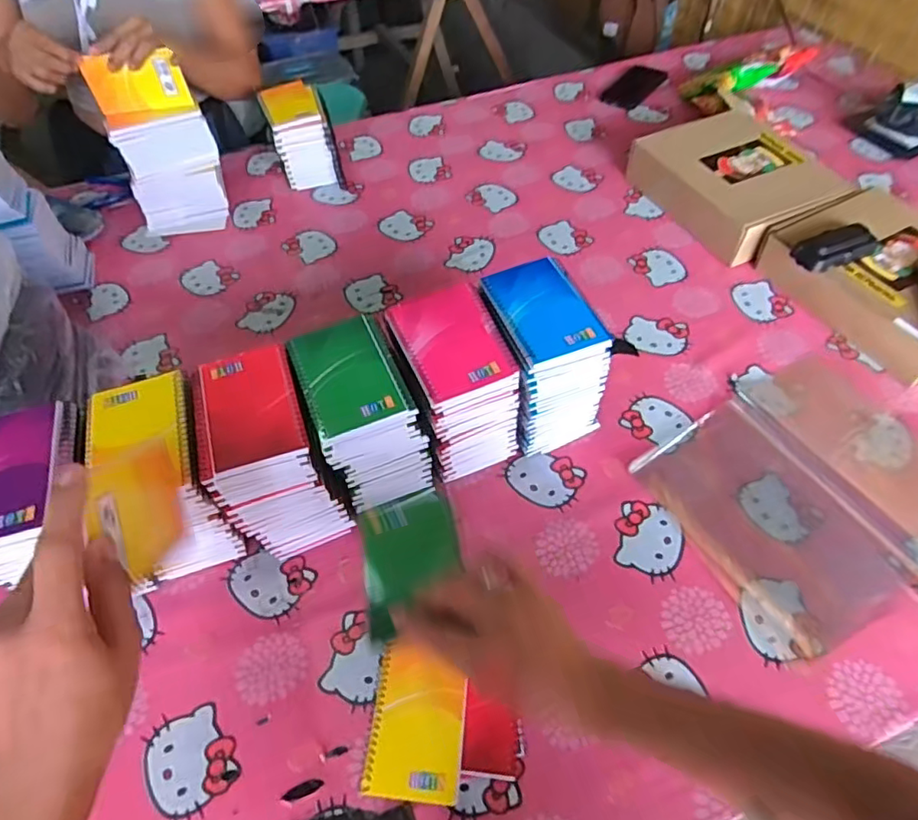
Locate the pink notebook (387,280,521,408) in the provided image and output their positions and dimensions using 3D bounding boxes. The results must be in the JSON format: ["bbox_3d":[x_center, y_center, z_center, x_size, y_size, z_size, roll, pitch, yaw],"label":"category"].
[{"bbox_3d":[-0.008,-0.071,0.563,0.096,0.009,0.130,-21,56,-13],"label":"pink notebook"}]

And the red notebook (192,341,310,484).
[{"bbox_3d":[-0.195,-0.004,0.529,0.090,0.010,0.124,-17,56,-10],"label":"red notebook"}]

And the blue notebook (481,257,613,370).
[{"bbox_3d":[0.083,-0.103,0.576,0.089,0.010,0.125,-17,56,-10],"label":"blue notebook"}]

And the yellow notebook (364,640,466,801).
[{"bbox_3d":[-0.036,0.270,0.503,0.080,0.008,0.117,1,58,13],"label":"yellow notebook"}]

